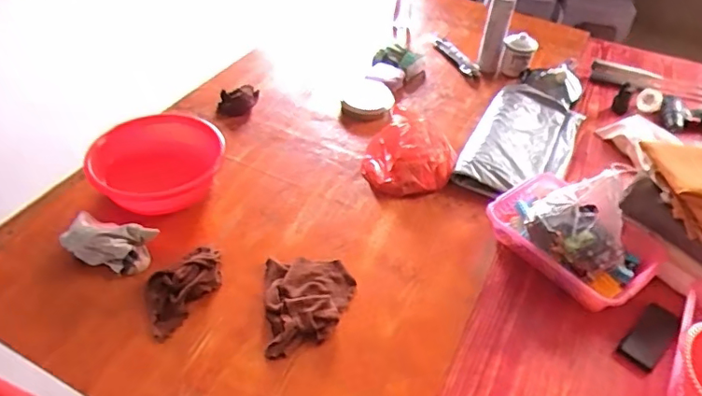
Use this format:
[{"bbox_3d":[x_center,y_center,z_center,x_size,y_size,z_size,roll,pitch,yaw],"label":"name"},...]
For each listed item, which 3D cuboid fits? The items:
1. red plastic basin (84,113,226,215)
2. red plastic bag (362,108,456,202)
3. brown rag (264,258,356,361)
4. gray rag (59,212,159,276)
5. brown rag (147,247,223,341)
[{"bbox_3d":[-0.417,-0.074,1.171,0.258,0.114,0.267,-3,43,-9],"label":"red plastic basin"},{"bbox_3d":[0.130,-0.119,1.287,0.210,0.083,0.242,-11,45,-17],"label":"red plastic bag"},{"bbox_3d":[-0.072,0.188,0.981,0.162,0.034,0.195,-2,43,-8],"label":"brown rag"},{"bbox_3d":[-0.464,0.086,1.025,0.161,0.062,0.083,7,43,2],"label":"gray rag"},{"bbox_3d":[-0.314,0.151,0.984,0.110,0.045,0.187,27,47,22],"label":"brown rag"}]

